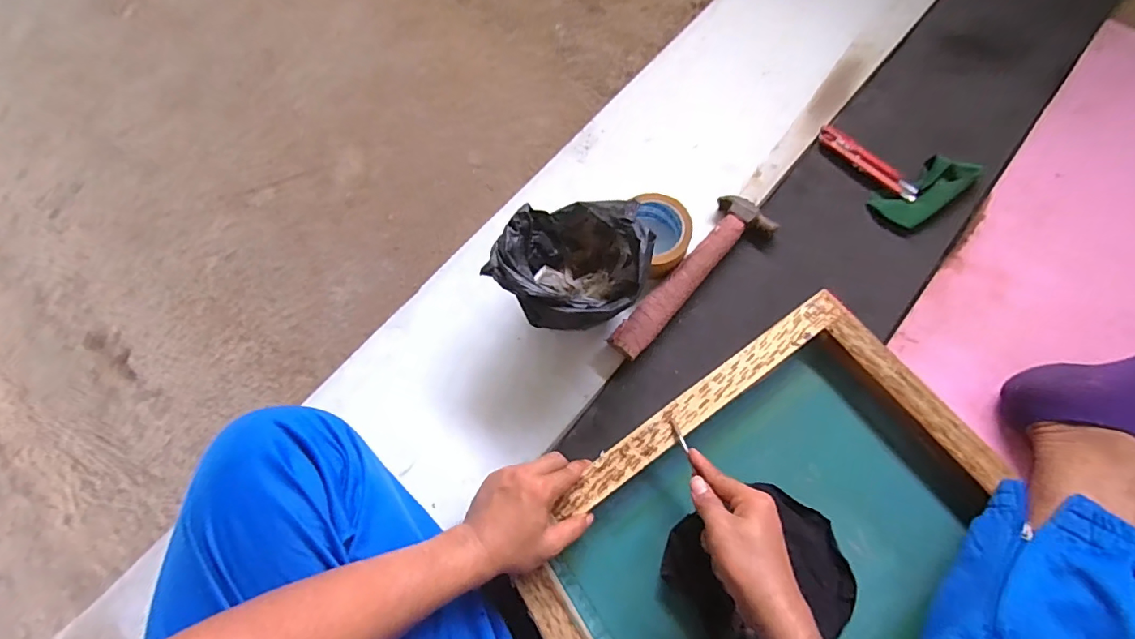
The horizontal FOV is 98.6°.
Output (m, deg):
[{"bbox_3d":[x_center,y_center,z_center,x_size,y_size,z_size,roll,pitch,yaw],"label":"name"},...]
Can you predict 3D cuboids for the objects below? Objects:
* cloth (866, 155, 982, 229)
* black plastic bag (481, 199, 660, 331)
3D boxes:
[{"bbox_3d":[0.464,-0.166,0.634,0.121,0.019,0.065,-31,74,12],"label":"cloth"},{"bbox_3d":[0.011,-0.051,0.573,0.162,0.144,0.147,-37,71,-9],"label":"black plastic bag"}]

